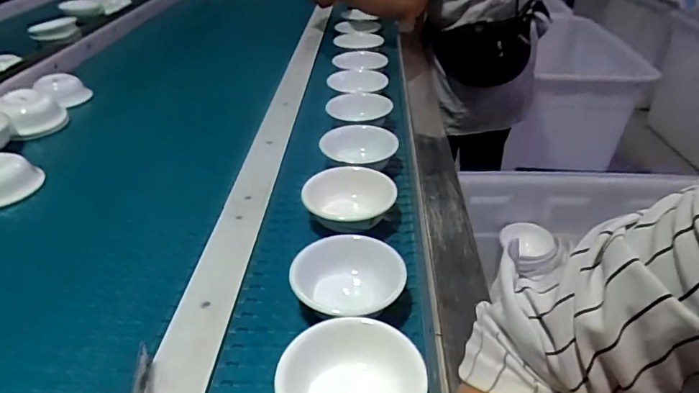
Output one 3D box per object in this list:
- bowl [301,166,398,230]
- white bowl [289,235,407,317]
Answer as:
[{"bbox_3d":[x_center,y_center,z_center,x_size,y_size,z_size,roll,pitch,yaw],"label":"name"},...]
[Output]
[{"bbox_3d":[0.000,0.008,0.603,0.110,0.045,0.110,3,38,-3],"label":"bowl"},{"bbox_3d":[-0.001,0.089,0.483,0.097,0.049,0.106,3,38,-3],"label":"white bowl"}]

